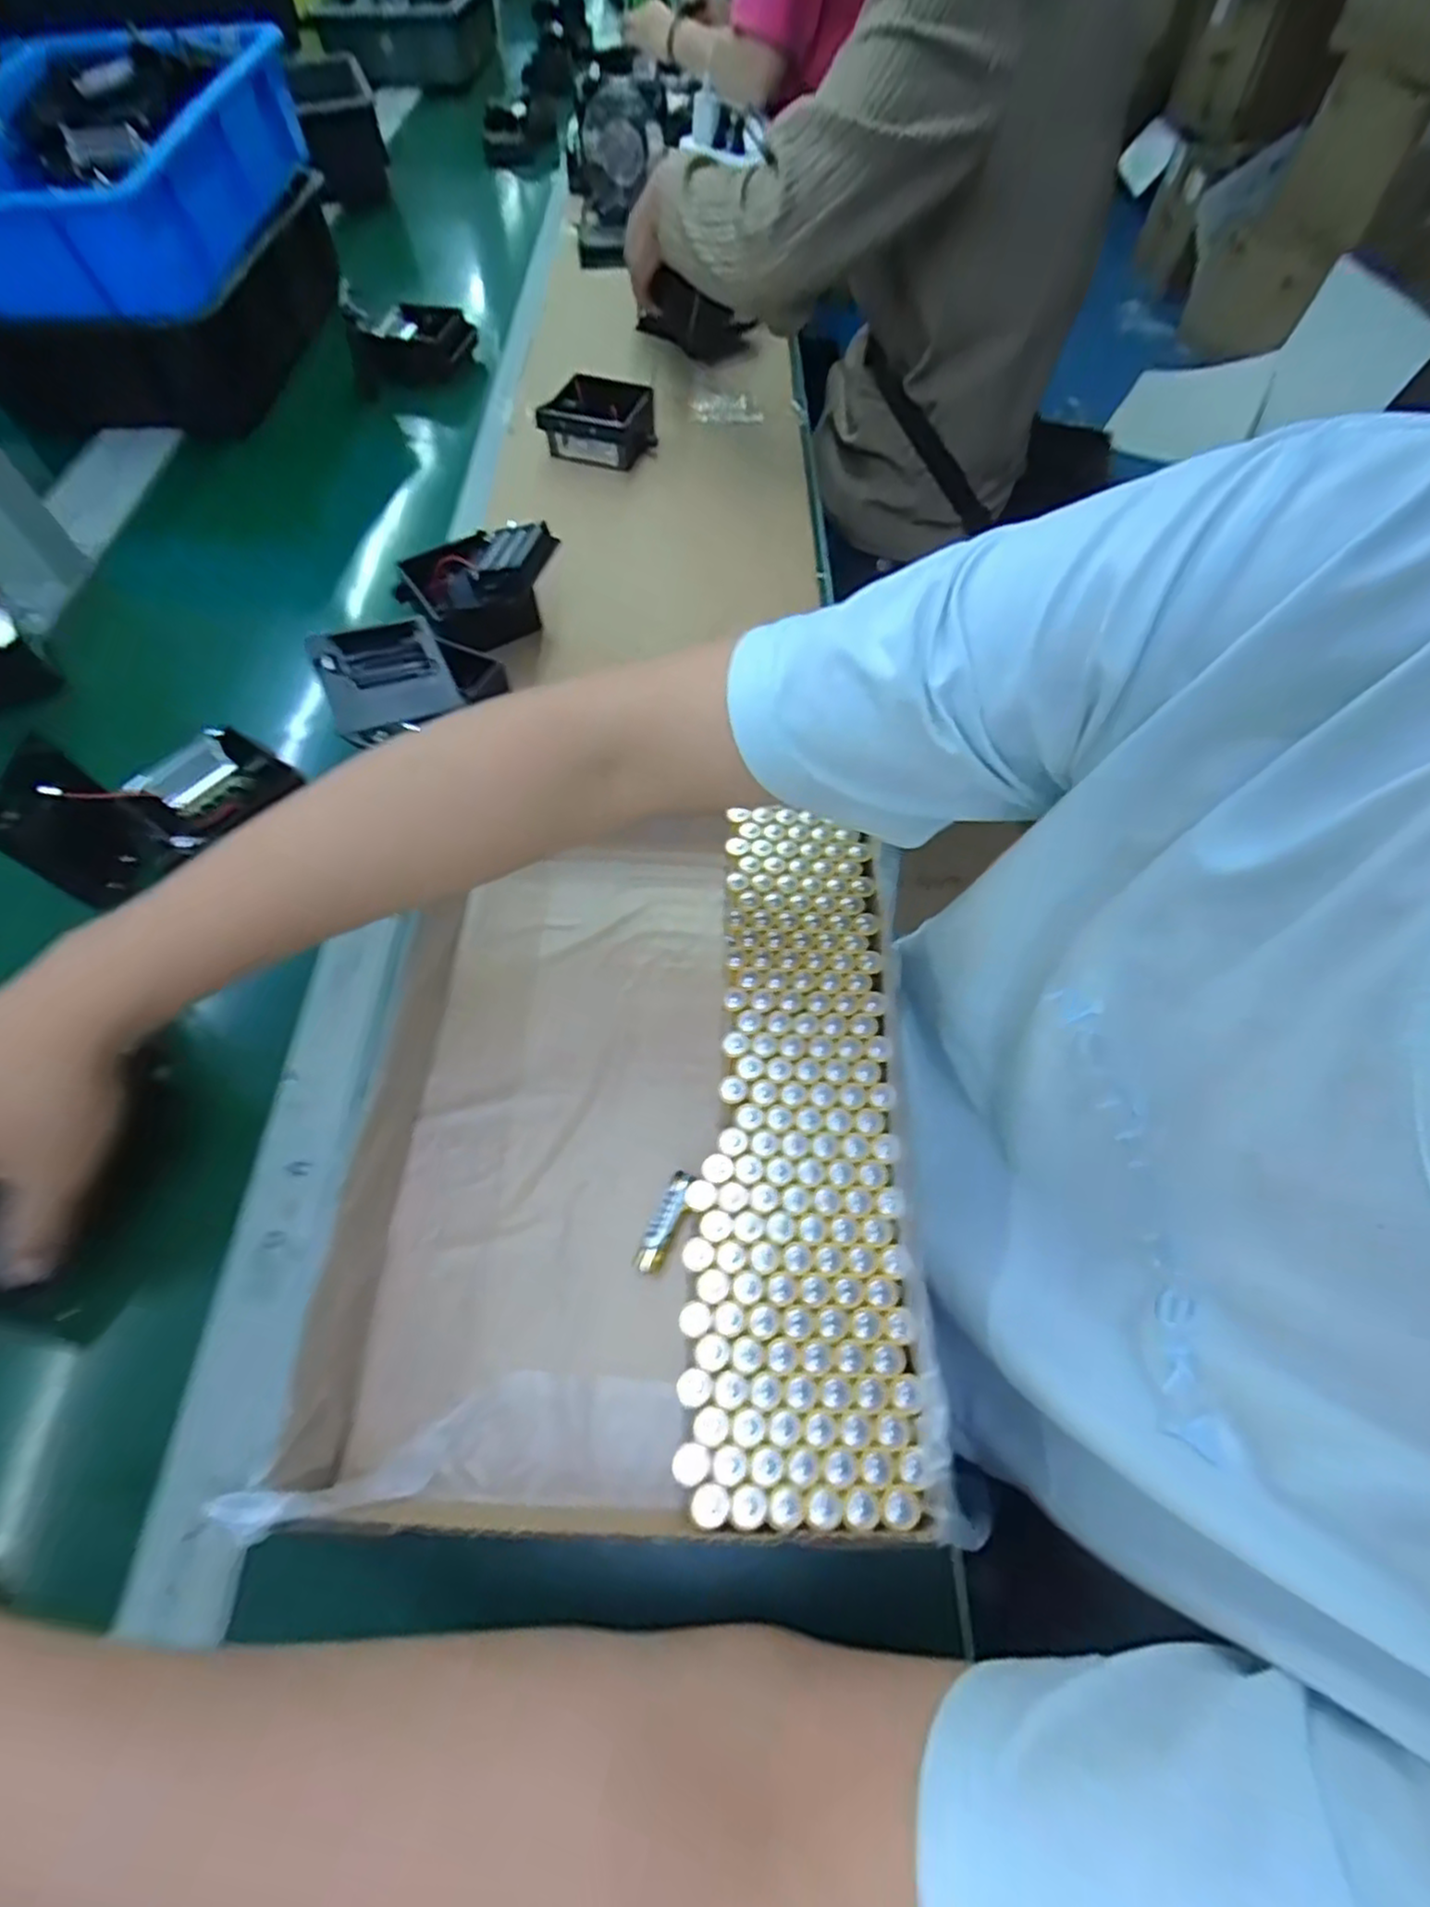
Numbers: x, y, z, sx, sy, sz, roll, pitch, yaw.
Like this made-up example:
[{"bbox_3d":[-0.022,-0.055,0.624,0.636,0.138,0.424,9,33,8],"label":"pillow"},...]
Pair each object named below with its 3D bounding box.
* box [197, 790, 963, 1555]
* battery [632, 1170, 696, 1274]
[{"bbox_3d":[-0.045,0.073,0.362,0.279,0.054,0.346,0,60,0],"label":"box"},{"bbox_3d":[-0.025,0.133,0.352,0.012,0.018,0.049,22,62,12],"label":"battery"}]

